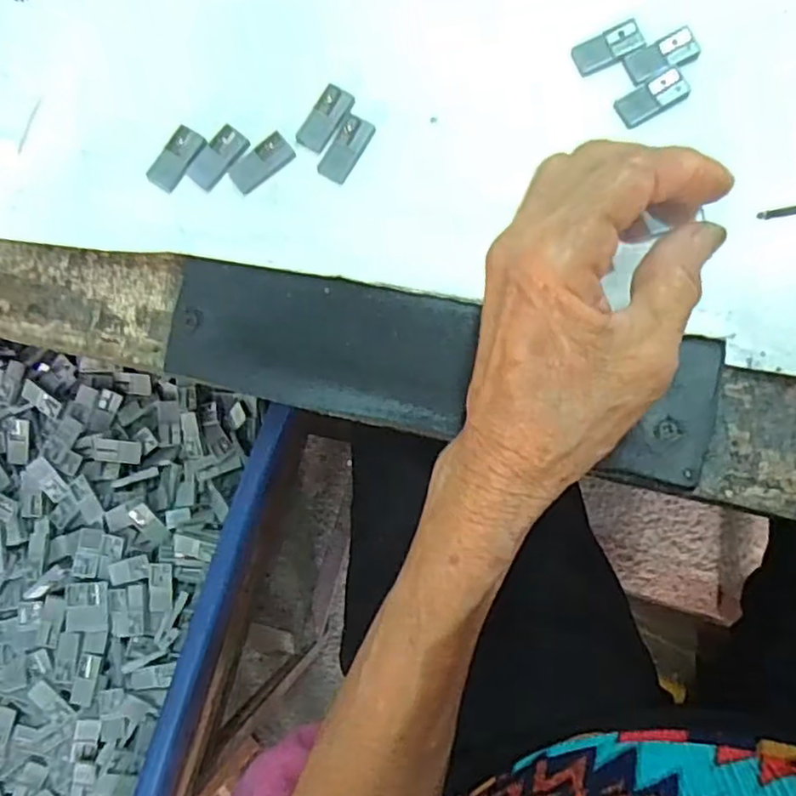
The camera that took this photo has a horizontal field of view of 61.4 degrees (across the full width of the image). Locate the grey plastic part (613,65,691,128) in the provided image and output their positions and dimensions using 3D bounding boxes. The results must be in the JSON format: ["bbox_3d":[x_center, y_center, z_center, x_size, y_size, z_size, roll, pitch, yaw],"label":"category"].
[{"bbox_3d":[0.104,-0.123,0.272,0.030,0.004,0.013,-29,81,3],"label":"grey plastic part"}]

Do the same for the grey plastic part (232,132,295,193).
[{"bbox_3d":[-0.059,-0.101,0.287,0.028,0.004,0.014,-38,80,1],"label":"grey plastic part"}]

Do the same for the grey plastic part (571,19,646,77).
[{"bbox_3d":[0.087,-0.145,0.278,0.028,0.004,0.014,-26,81,3],"label":"grey plastic part"}]

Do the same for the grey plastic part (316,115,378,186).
[{"bbox_3d":[-0.022,-0.106,0.282,0.014,0.004,0.029,31,88,9],"label":"grey plastic part"}]

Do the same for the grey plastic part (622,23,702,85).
[{"bbox_3d":[0.108,-0.140,0.273,0.028,0.004,0.014,-22,81,4],"label":"grey plastic part"}]

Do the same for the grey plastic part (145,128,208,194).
[{"bbox_3d":[-0.095,-0.103,0.289,0.013,0.005,0.028,35,88,10],"label":"grey plastic part"}]

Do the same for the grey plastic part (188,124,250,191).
[{"bbox_3d":[-0.077,-0.103,0.287,0.014,0.004,0.029,35,88,10],"label":"grey plastic part"}]

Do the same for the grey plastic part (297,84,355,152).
[{"bbox_3d":[-0.031,-0.119,0.286,0.015,0.004,0.028,31,88,9],"label":"grey plastic part"}]

